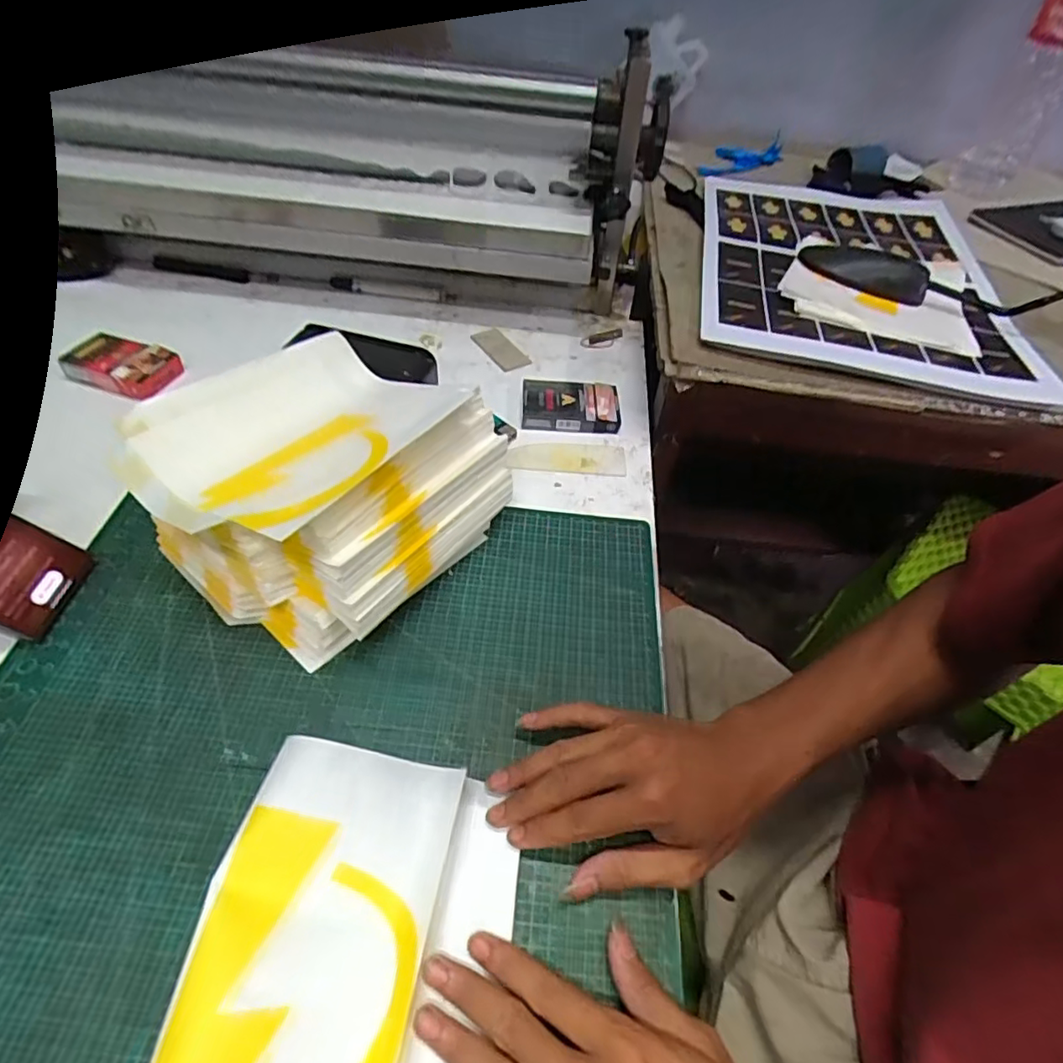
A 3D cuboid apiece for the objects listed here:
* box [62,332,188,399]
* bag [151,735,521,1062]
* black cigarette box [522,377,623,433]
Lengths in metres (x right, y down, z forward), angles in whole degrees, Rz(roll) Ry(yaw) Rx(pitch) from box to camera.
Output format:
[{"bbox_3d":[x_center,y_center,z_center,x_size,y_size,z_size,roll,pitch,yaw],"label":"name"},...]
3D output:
[{"bbox_3d":[-0.412,-0.168,0.596,0.099,0.022,0.065,17,49,10],"label":"box"},{"bbox_3d":[-0.086,0.208,0.291,0.143,0.047,0.184,9,49,3],"label":"bag"},{"bbox_3d":[0.040,-0.129,0.609,0.096,0.021,0.069,3,48,-2],"label":"black cigarette box"}]

